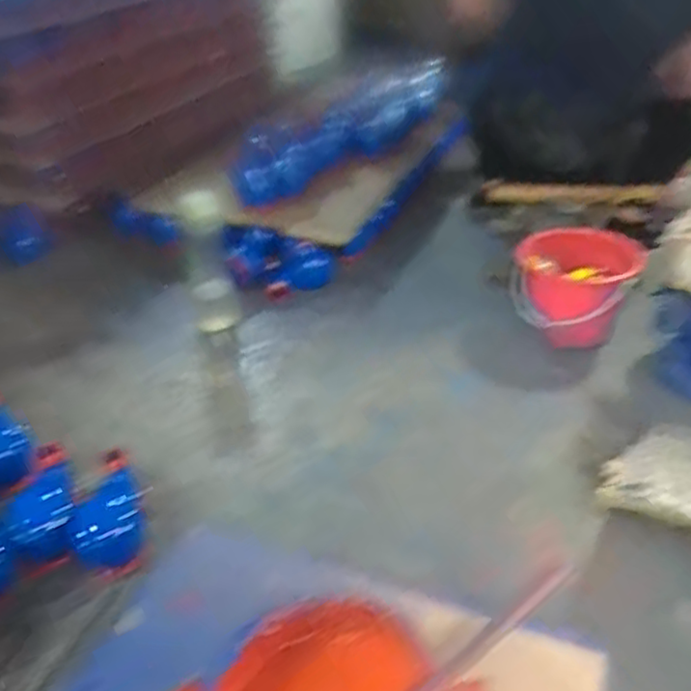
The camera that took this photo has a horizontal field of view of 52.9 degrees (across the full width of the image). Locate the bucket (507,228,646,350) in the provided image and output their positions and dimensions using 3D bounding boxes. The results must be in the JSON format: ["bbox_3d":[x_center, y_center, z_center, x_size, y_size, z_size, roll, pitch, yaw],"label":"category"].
[{"bbox_3d":[0.419,-0.100,1.284,0.219,0.166,0.239,-1,35,1],"label":"bucket"}]

